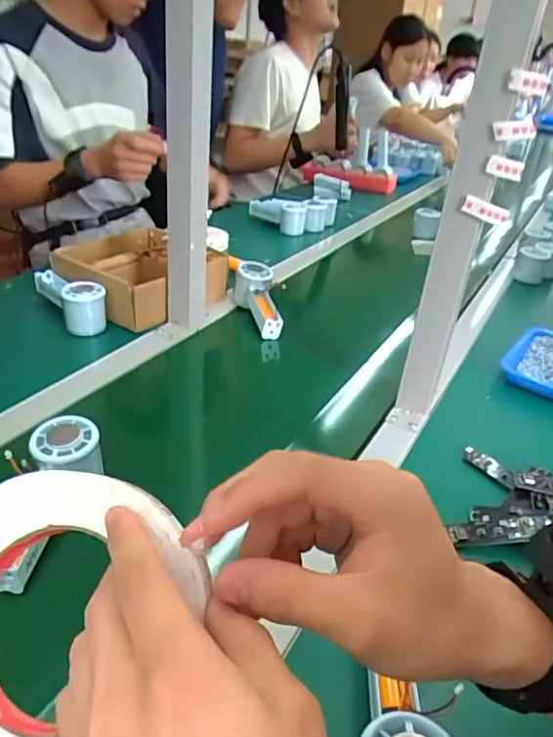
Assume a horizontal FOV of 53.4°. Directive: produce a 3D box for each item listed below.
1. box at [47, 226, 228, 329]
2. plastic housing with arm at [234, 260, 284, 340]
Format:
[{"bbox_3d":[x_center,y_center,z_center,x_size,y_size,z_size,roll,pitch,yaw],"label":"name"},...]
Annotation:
[{"bbox_3d":[-0.203,-0.136,0.836,0.172,0.078,0.222,25,36,29],"label":"box"},{"bbox_3d":[-0.023,-0.098,0.840,0.057,0.059,0.150,-6,50,-19],"label":"plastic housing with arm"}]

